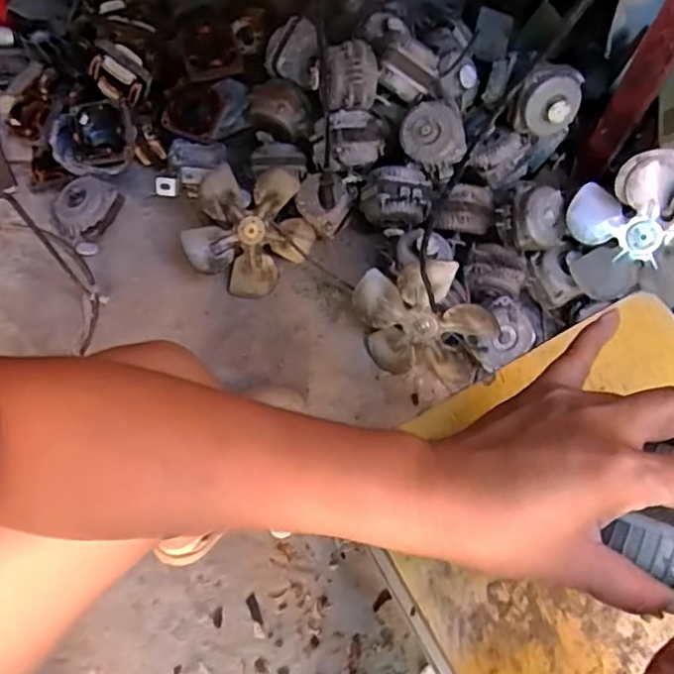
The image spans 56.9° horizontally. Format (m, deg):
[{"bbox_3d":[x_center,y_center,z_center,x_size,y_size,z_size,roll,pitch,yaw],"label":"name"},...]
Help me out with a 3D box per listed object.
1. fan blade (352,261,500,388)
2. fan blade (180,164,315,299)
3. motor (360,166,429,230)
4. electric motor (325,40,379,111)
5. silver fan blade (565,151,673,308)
[{"bbox_3d":[0.110,-0.013,0.798,0.176,0.174,0.030,60,37,-15],"label":"fan blade"},{"bbox_3d":[-0.119,-0.145,0.871,0.170,0.030,0.179,14,106,-29],"label":"fan blade"},{"bbox_3d":[0.080,-0.188,0.858,0.089,0.077,0.067,-2,66,-3],"label":"motor"},{"bbox_3d":[0.018,-0.340,0.809,0.072,0.068,0.064,2,66,-2],"label":"electric motor"},{"bbox_3d":[0.386,-0.126,0.786,0.178,0.181,0.029,60,31,-3],"label":"silver fan blade"}]

